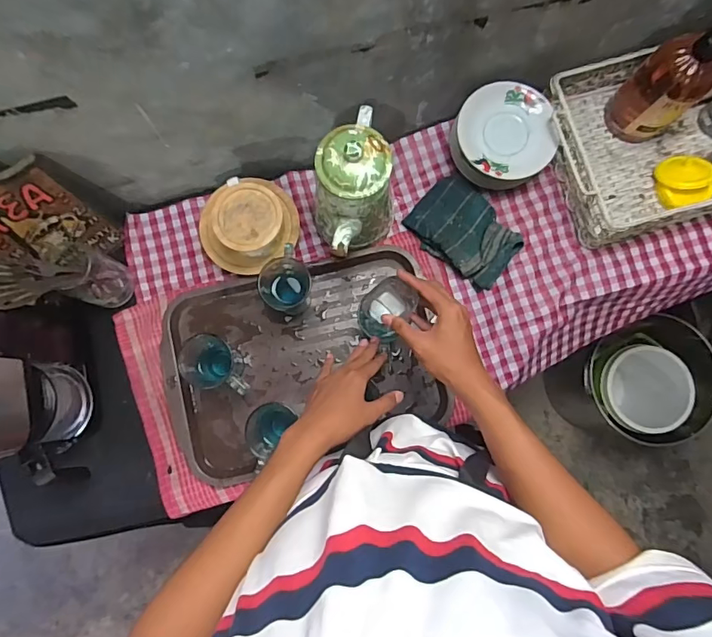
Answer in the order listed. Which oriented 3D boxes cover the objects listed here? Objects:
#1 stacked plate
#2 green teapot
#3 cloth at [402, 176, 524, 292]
[{"bbox_3d":[0.221,-0.271,0.706,0.142,0.078,0.148,0,82,-2],"label":"stacked plate"},{"bbox_3d":[0.001,-0.172,0.647,0.105,0.192,0.201,15,82,0],"label":"green teapot"},{"bbox_3d":[0.175,-0.140,0.736,0.174,0.046,0.113,43,83,4],"label":"cloth"}]

